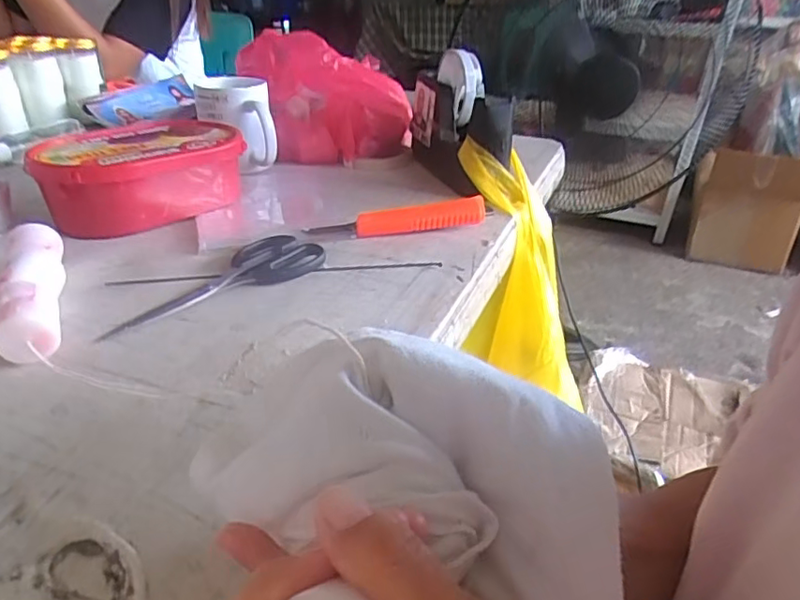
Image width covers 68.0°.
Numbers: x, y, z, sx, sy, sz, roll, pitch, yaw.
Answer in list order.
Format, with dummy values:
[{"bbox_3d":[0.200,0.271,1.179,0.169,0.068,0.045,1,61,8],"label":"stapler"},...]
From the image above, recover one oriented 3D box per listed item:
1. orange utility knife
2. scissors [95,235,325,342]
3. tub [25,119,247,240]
[{"bbox_3d":[0.002,-0.075,0.538,0.166,0.026,0.027,-9,32,-17],"label":"orange utility knife"},{"bbox_3d":[-0.140,-0.017,0.448,0.171,0.012,0.063,-23,38,-34],"label":"scissors"},{"bbox_3d":[-0.249,-0.123,0.579,0.181,0.060,0.137,-20,37,-31],"label":"tub"}]

